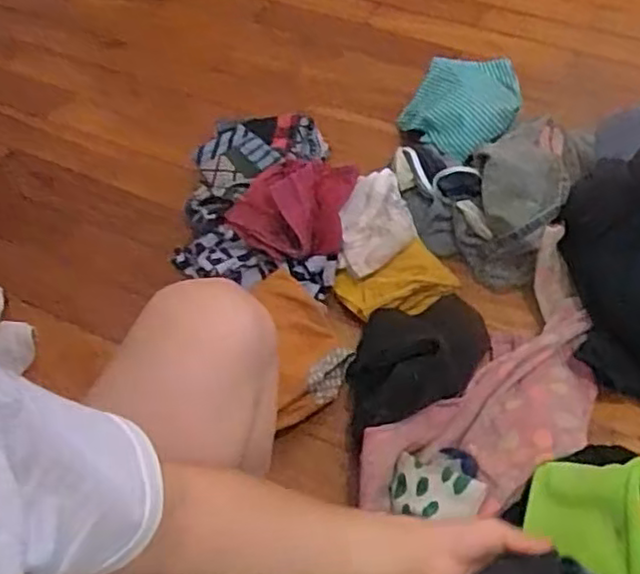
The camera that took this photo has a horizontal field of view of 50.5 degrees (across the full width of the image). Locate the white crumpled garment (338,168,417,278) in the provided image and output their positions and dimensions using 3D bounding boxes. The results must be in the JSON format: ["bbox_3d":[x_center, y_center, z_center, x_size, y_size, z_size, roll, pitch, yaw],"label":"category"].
[{"bbox_3d":[0.073,-0.103,1.026,0.121,0.071,0.141,-22,56,-13],"label":"white crumpled garment"}]

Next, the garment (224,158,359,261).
[{"bbox_3d":[-0.046,-0.125,1.055,0.181,0.063,0.170,8,55,8],"label":"garment"}]

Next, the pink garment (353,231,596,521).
[{"bbox_3d":[0.246,0.146,0.887,0.197,0.099,0.473,37,63,25],"label":"pink garment"}]

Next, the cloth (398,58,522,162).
[{"bbox_3d":[0.242,-0.319,1.179,0.177,0.089,0.190,-28,58,-17],"label":"cloth"}]

